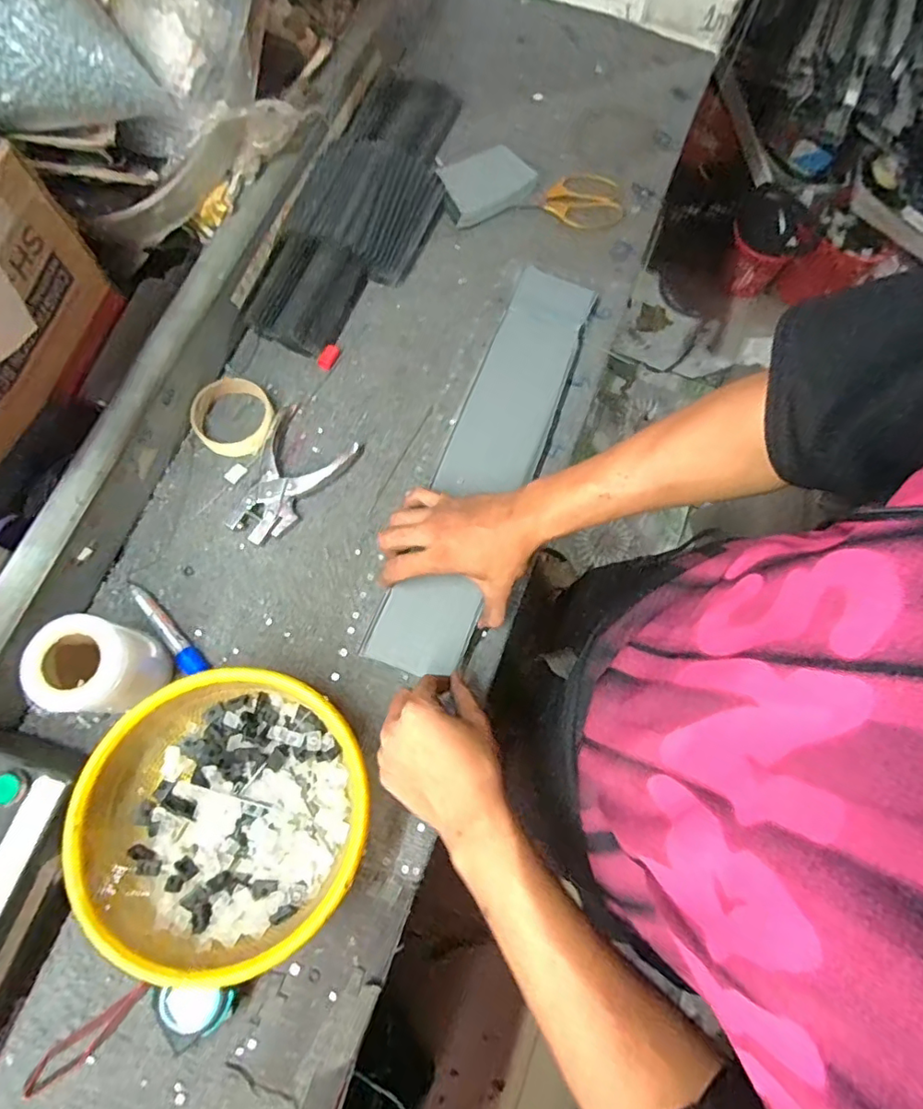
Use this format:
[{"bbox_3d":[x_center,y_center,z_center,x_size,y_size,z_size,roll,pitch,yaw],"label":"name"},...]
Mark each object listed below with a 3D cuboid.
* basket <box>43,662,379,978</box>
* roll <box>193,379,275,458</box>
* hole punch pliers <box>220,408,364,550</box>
[{"bbox_3d":[-0.196,0.221,0.496,0.224,0.101,0.222,0,74,-2],"label":"basket"},{"bbox_3d":[-0.255,-0.155,0.640,0.084,0.025,0.088,0,74,-2],"label":"roll"},{"bbox_3d":[-0.186,-0.082,0.625,0.093,0.020,0.153,23,74,5],"label":"hole punch pliers"}]

